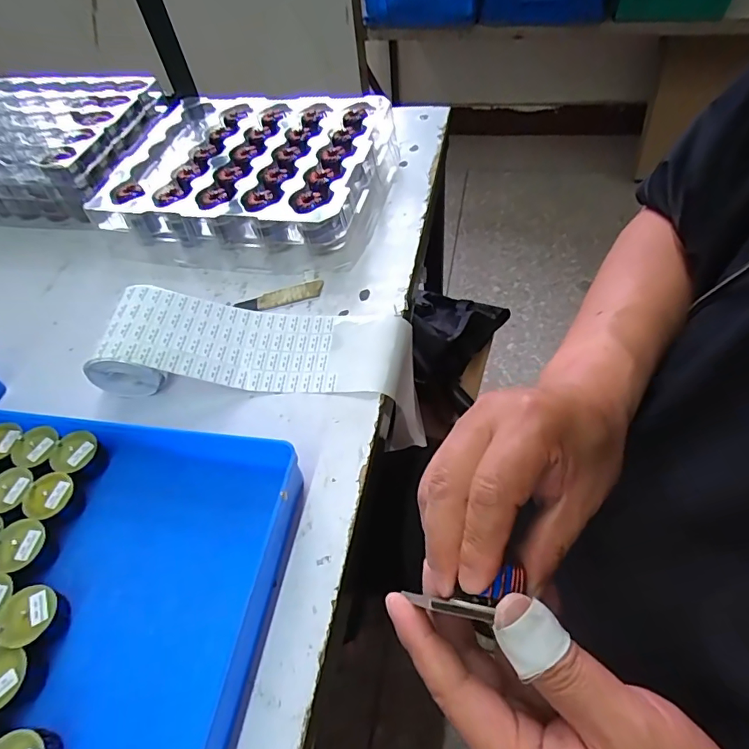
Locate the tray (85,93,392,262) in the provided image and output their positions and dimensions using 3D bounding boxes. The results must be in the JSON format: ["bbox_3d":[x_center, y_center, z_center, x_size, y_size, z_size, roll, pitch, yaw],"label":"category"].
[{"bbox_3d":[-0.148,-0.250,0.569,0.308,0.057,0.252,7,55,12],"label":"tray"}]

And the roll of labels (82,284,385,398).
[{"bbox_3d":[-0.111,-0.031,0.425,0.247,0.049,0.088,-1,54,7],"label":"roll of labels"}]

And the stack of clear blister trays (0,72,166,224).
[{"bbox_3d":[-0.470,-0.323,0.662,0.294,0.080,0.240,6,55,11],"label":"stack of clear blister trays"}]

